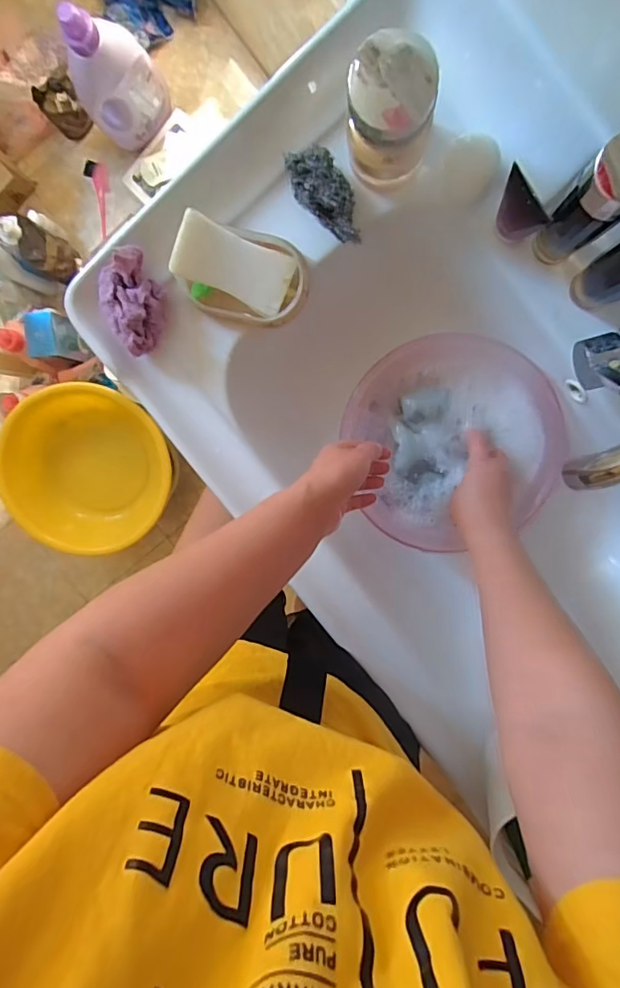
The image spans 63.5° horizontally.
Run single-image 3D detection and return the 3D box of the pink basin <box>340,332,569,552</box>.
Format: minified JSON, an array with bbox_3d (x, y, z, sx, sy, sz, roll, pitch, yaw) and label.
[{"bbox_3d":[0.162,-0.061,0.575,0.221,0.063,0.234,0,96,2],"label":"pink basin"}]

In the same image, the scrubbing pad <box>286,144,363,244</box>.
[{"bbox_3d":[0.017,-0.286,0.477,0.041,0.031,0.098,-36,94,9],"label":"scrubbing pad"}]

